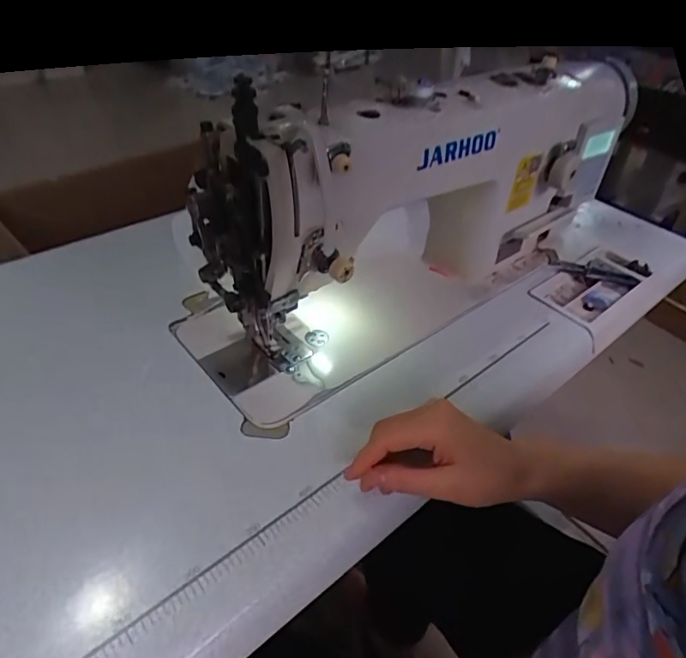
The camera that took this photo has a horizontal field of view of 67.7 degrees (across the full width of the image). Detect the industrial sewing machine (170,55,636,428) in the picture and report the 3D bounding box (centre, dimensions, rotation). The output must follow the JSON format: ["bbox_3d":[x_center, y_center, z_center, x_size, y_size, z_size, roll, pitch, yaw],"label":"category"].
[{"bbox_3d":[0.071,-0.147,0.567,0.526,0.228,0.185,-29,51,-32],"label":"industrial sewing machine"}]

